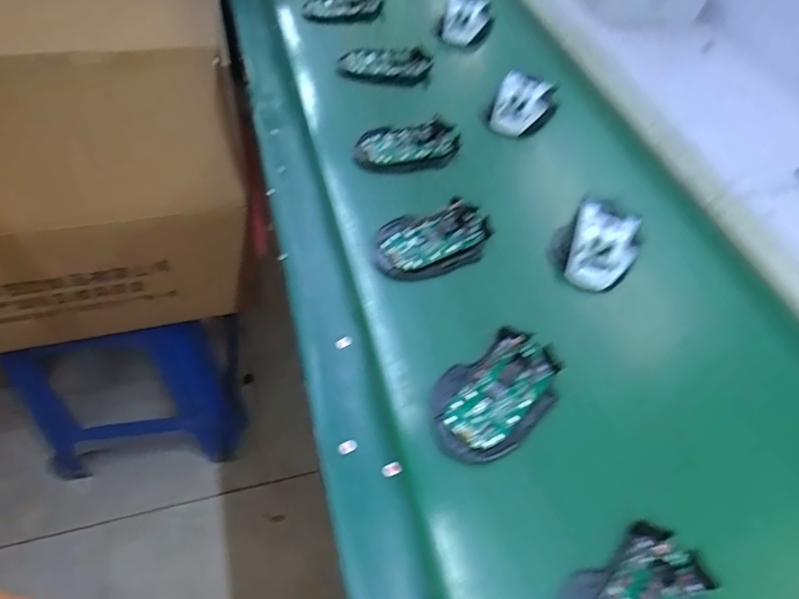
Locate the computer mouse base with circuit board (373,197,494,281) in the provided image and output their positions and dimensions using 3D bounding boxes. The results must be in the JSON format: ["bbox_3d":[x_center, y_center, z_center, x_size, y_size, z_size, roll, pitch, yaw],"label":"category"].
[{"bbox_3d":[0.032,-0.056,0.501,0.113,0.017,0.067,-13,54,-15],"label":"computer mouse base with circuit board"}]

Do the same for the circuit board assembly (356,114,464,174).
[{"bbox_3d":[0.009,-0.169,0.588,0.117,0.016,0.057,-11,53,-14],"label":"circuit board assembly"}]

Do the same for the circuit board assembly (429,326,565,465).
[{"bbox_3d":[0.075,0.071,0.412,0.115,0.021,0.071,-31,60,-26],"label":"circuit board assembly"}]

